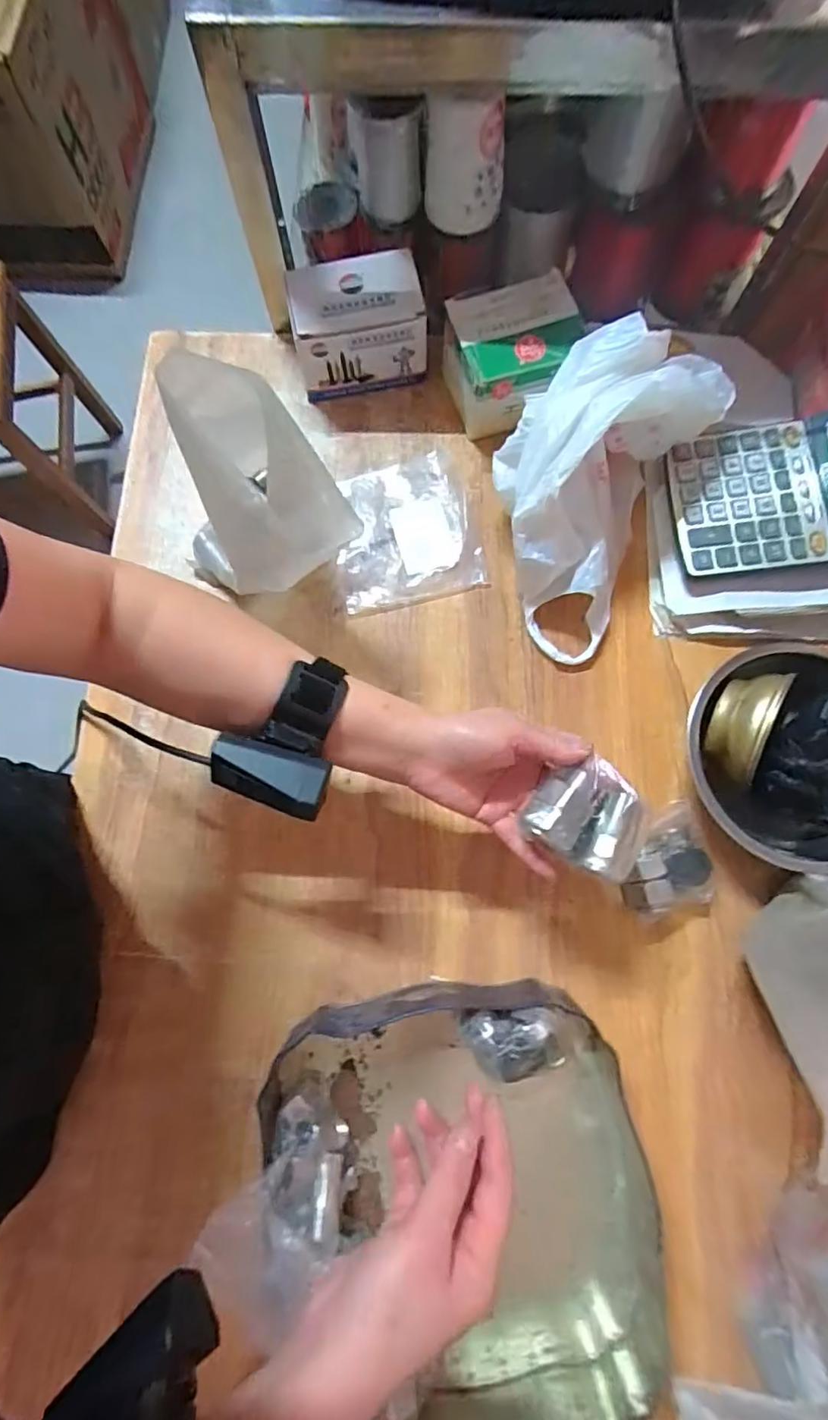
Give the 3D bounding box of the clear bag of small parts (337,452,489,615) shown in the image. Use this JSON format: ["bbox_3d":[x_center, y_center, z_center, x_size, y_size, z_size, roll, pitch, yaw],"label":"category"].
[{"bbox_3d":[-0.011,-0.167,0.524,0.128,0.012,0.142,-14,77,-2],"label":"clear bag of small parts"}]

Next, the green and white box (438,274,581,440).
[{"bbox_3d":[0.088,-0.328,0.526,0.116,0.074,0.105,-15,77,-2],"label":"green and white box"}]

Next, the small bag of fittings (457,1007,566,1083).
[{"bbox_3d":[0.069,0.237,0.401,0.068,0.057,0.052,-11,77,-1],"label":"small bag of fittings"}]

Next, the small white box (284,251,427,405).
[{"bbox_3d":[-0.054,-0.370,0.539,0.119,0.077,0.082,-10,77,-1],"label":"small white box"}]

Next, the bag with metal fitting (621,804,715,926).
[{"bbox_3d":[0.198,0.123,0.440,0.073,0.036,0.088,-9,77,-1],"label":"bag with metal fitting"}]

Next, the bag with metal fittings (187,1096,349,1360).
[{"bbox_3d":[-0.079,0.318,0.360,0.068,0.102,0.079,-39,79,-8],"label":"bag with metal fittings"}]

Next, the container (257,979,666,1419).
[{"bbox_3d":[0.036,0.334,0.381,0.235,0.056,0.252,-11,77,-1],"label":"container"}]

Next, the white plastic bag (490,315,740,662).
[{"bbox_3d":[0.144,-0.192,0.464,0.144,0.136,0.249,28,79,7],"label":"white plastic bag"}]

